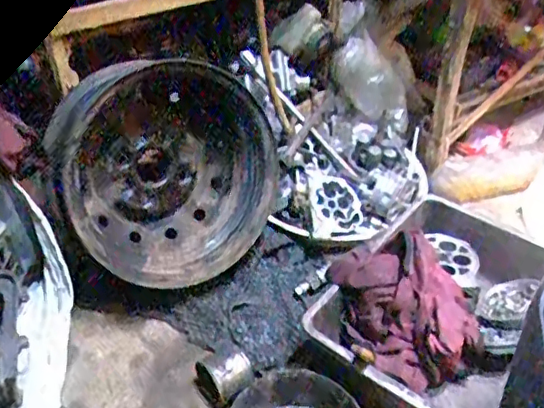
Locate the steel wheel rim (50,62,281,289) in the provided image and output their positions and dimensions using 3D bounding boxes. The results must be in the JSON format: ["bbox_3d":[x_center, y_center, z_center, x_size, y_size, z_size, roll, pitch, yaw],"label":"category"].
[{"bbox_3d":[-0.186,-0.055,0.981,0.355,0.364,0.160,-20,18,-25],"label":"steel wheel rim"}]

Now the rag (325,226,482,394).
[{"bbox_3d":[0.187,0.146,0.831,0.234,0.150,0.168,18,44,19],"label":"rag"}]

